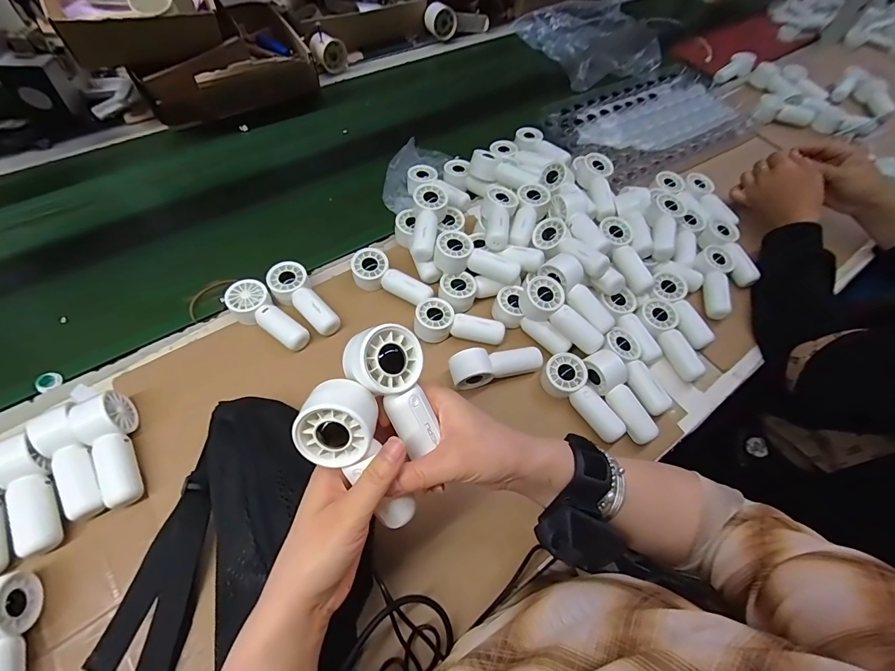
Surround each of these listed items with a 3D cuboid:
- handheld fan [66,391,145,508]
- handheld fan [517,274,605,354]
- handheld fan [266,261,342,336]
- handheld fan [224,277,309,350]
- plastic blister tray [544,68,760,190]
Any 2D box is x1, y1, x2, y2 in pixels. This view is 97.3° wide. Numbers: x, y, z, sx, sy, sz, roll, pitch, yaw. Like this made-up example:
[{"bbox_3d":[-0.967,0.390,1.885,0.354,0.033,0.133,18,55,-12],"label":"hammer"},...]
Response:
[{"bbox_3d":[-0.328,0.112,0.387,0.035,0.040,0.107,-21,82,-13],"label":"handheld fan"},{"bbox_3d":[0.137,-0.022,0.480,0.110,0.036,0.046,44,67,7],"label":"handheld fan"},{"bbox_3d":[-0.180,-0.044,0.485,0.047,0.028,0.110,-32,67,-21],"label":"handheld fan"},{"bbox_3d":[-0.216,-0.019,0.473,0.111,0.039,0.047,41,65,18],"label":"handheld fan"},{"bbox_3d":[0.385,-0.395,0.725,0.382,0.021,0.222,-28,66,-19],"label":"plastic blister tray"}]

